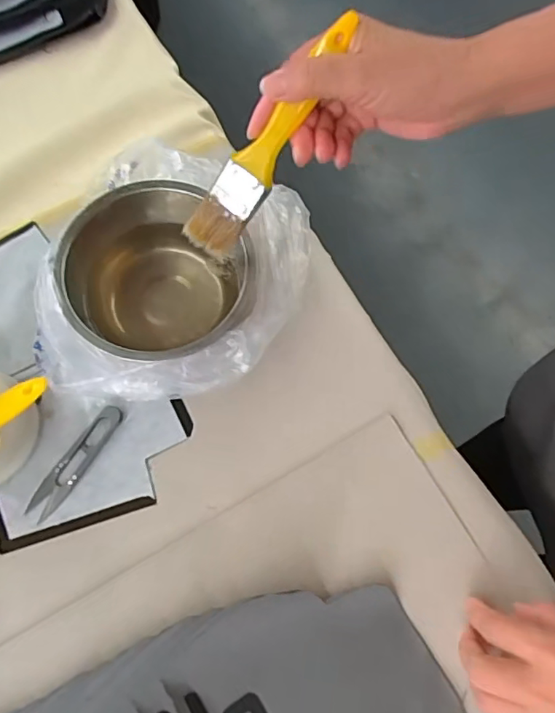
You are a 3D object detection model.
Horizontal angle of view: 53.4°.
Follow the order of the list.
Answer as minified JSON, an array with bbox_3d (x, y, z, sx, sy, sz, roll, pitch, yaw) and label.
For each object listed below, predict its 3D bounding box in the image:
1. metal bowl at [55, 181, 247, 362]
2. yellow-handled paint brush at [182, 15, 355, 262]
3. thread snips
[{"bbox_3d":[-0.096,-0.057,0.451,0.137,0.071,0.143,0,72,0],"label":"metal bowl"},{"bbox_3d":[-0.006,-0.142,0.372,0.033,0.019,0.177,47,118,14],"label":"yellow-handled paint brush"},{"bbox_3d":[-0.161,0.084,0.442,0.024,0.005,0.102,34,75,11],"label":"thread snips"}]

